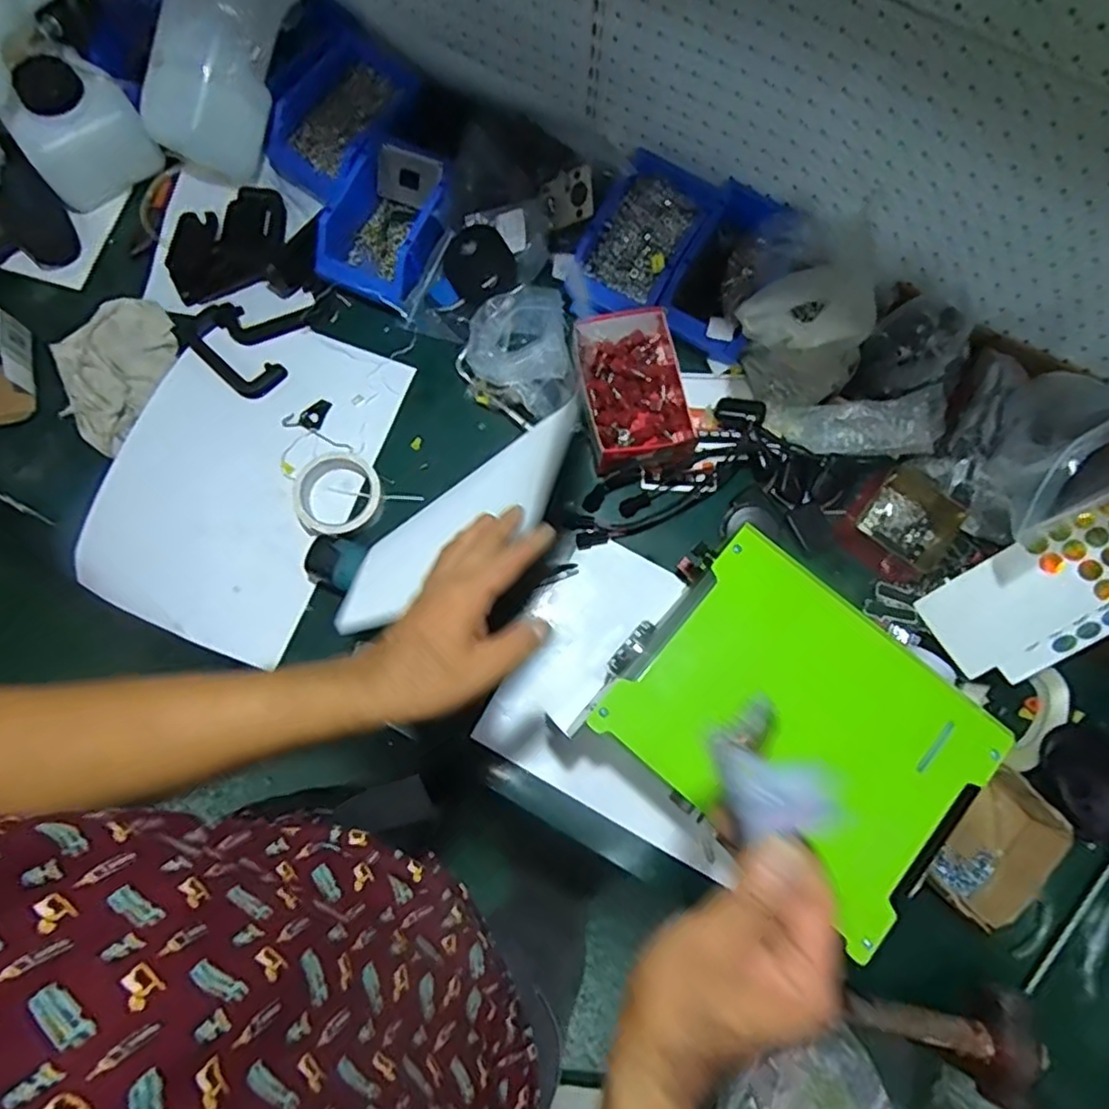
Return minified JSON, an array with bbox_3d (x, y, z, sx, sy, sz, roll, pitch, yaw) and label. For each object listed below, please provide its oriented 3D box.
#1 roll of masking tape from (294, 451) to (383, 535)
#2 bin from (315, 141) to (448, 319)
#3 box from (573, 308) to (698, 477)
[{"bbox_3d":[-0.247,-0.070,0.737,0.093,0.028,0.097,0,78,-1],"label":"roll of masking tape"},{"bbox_3d":[-0.199,-0.406,0.805,0.120,0.075,0.194,26,78,4],"label":"bin"},{"bbox_3d":[0.089,-0.189,0.755,0.121,0.047,0.190,-8,78,-3],"label":"box"}]

